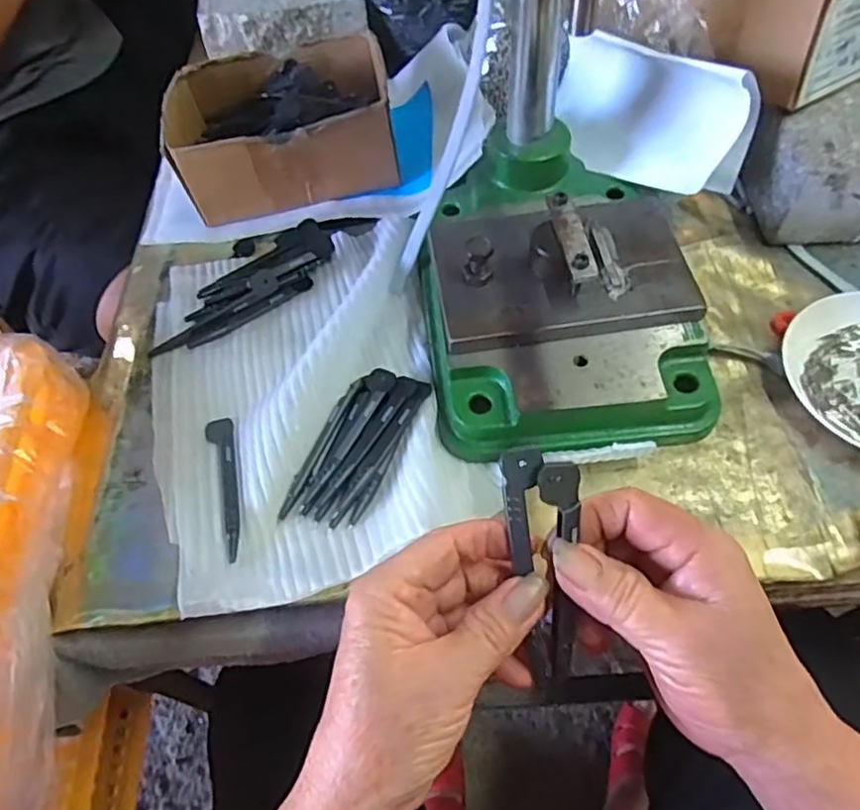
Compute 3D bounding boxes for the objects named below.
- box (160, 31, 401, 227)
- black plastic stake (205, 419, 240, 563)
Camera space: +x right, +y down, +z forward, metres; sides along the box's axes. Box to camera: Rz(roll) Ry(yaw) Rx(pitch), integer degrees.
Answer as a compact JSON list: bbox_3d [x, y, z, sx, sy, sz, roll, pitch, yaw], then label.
[{"bbox_3d":[-0.113,-0.217,0.512,0.162,0.074,0.128,-8,56,-2],"label":"box"},{"bbox_3d":[-0.118,0.045,0.376,0.016,0.005,0.096,-16,57,-7],"label":"black plastic stake"}]

